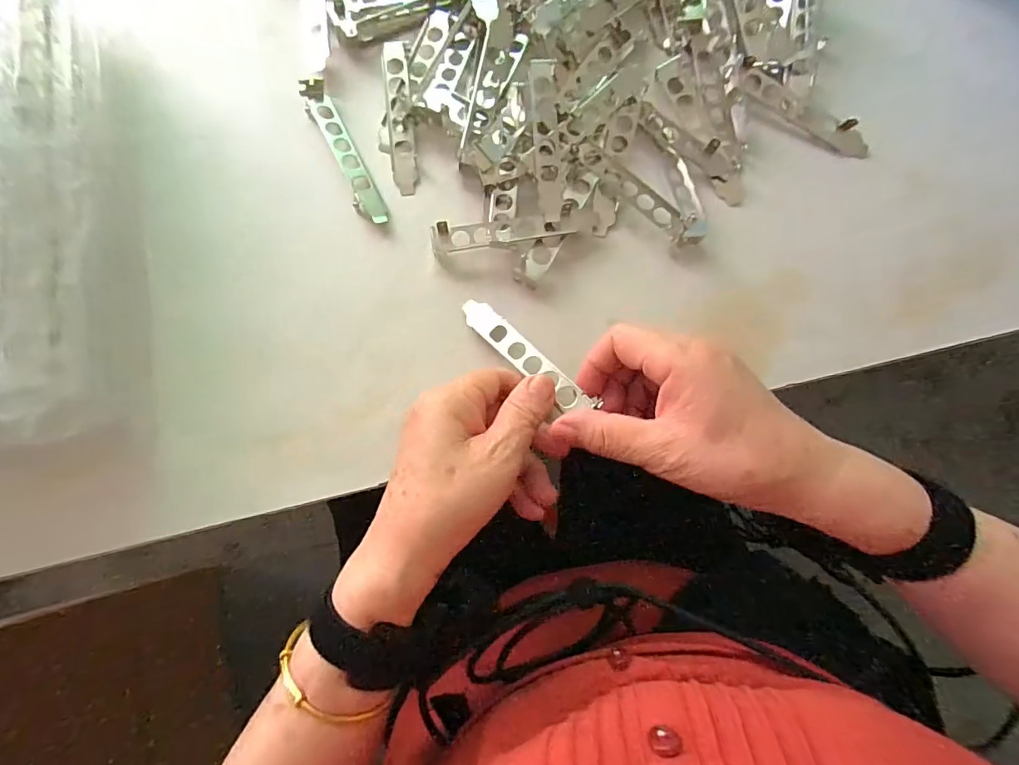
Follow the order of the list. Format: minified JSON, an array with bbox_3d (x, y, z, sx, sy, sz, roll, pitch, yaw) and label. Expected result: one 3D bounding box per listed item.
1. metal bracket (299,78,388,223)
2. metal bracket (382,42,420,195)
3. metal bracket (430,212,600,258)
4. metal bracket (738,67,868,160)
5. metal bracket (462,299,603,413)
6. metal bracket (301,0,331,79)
[{"bbox_3d":[-0.123,-0.171,0.365,0.022,0.009,0.121,-26,85,-5],"label":"metal bracket"},{"bbox_3d":[-0.082,-0.199,0.369,0.020,0.011,0.116,-6,83,-3],"label":"metal bracket"},{"bbox_3d":[0.006,-0.106,0.348,0.120,0.018,0.022,-7,83,-3],"label":"metal bracket"},{"bbox_3d":[0.225,-0.205,0.372,0.107,0.011,0.025,32,83,2],"label":"metal bracket"},{"bbox_3d":[0.010,-0.018,0.322,0.020,0.007,0.118,-45,65,-7],"label":"metal bracket"},{"bbox_3d":[-0.153,-0.294,0.384,0.021,0.013,0.130,-6,83,-3],"label":"metal bracket"}]

